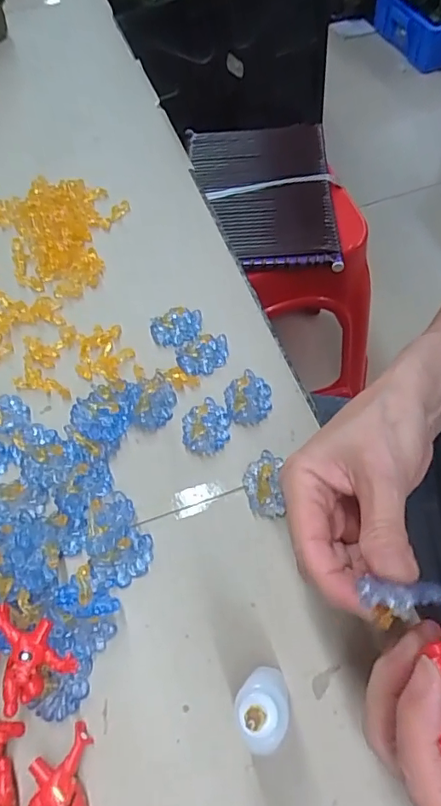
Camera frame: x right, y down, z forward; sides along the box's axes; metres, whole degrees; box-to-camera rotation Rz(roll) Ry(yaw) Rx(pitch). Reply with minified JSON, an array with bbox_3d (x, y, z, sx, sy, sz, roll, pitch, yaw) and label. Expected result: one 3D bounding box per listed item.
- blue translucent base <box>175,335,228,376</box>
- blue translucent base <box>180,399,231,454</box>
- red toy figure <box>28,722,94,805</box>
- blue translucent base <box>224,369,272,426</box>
[{"bbox_3d":[-0.013,-0.035,0.364,0.036,0.007,0.030,-7,60,0],"label":"blue translucent base"},{"bbox_3d":[-0.009,0.014,0.334,0.029,0.013,0.037,9,61,9],"label":"blue translucent base"},{"bbox_3d":[-0.078,0.182,0.239,0.031,0.016,0.048,-8,60,-1],"label":"red toy figure"},{"bbox_3d":[0.019,-0.004,0.343,0.031,0.008,0.037,-15,60,-4],"label":"blue translucent base"}]

